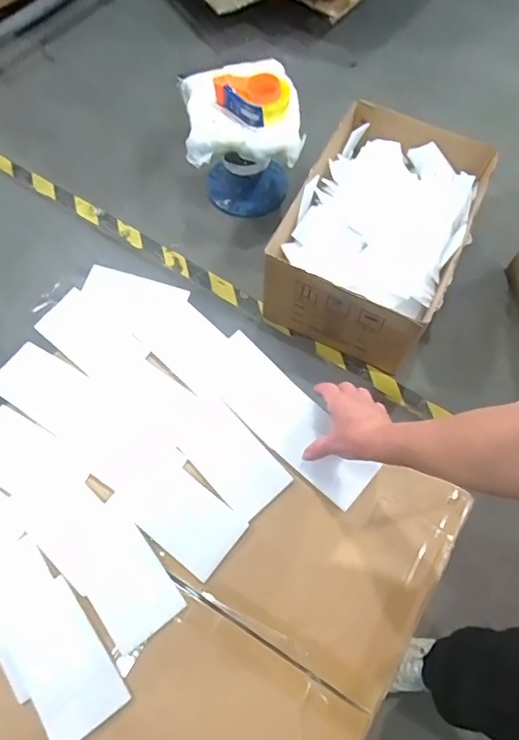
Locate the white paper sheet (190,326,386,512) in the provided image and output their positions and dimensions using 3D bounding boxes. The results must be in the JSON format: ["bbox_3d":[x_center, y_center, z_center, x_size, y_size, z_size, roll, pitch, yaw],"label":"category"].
[{"bbox_3d":[0.035,0.057,0.641,0.246,0.009,0.083,40,81,16],"label":"white paper sheet"}]

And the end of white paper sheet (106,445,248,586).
[{"bbox_3d":[-0.094,0.162,0.598,0.147,0.004,0.081,36,70,13],"label":"end of white paper sheet"}]

